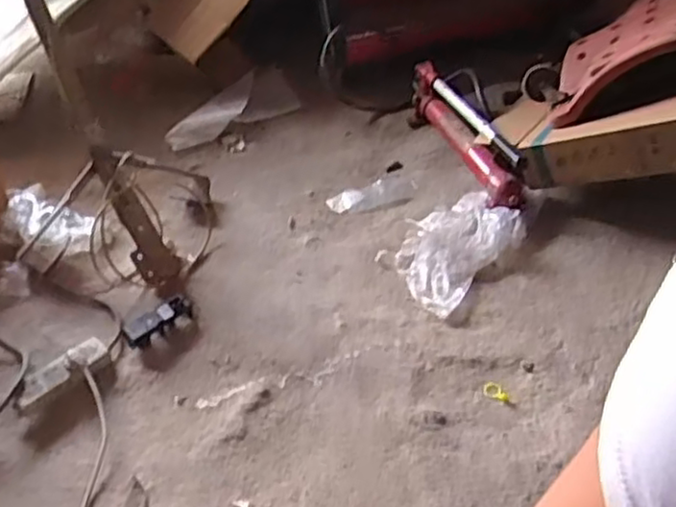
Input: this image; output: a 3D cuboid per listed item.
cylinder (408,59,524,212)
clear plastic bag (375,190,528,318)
[{"bbox_3d":[0.270,-0.265,1.529,0.072,0.148,0.509,-15,41,-9],"label":"cylinder"},{"bbox_3d":[0.215,-0.025,1.324,0.195,0.053,0.302,29,52,35],"label":"clear plastic bag"}]

